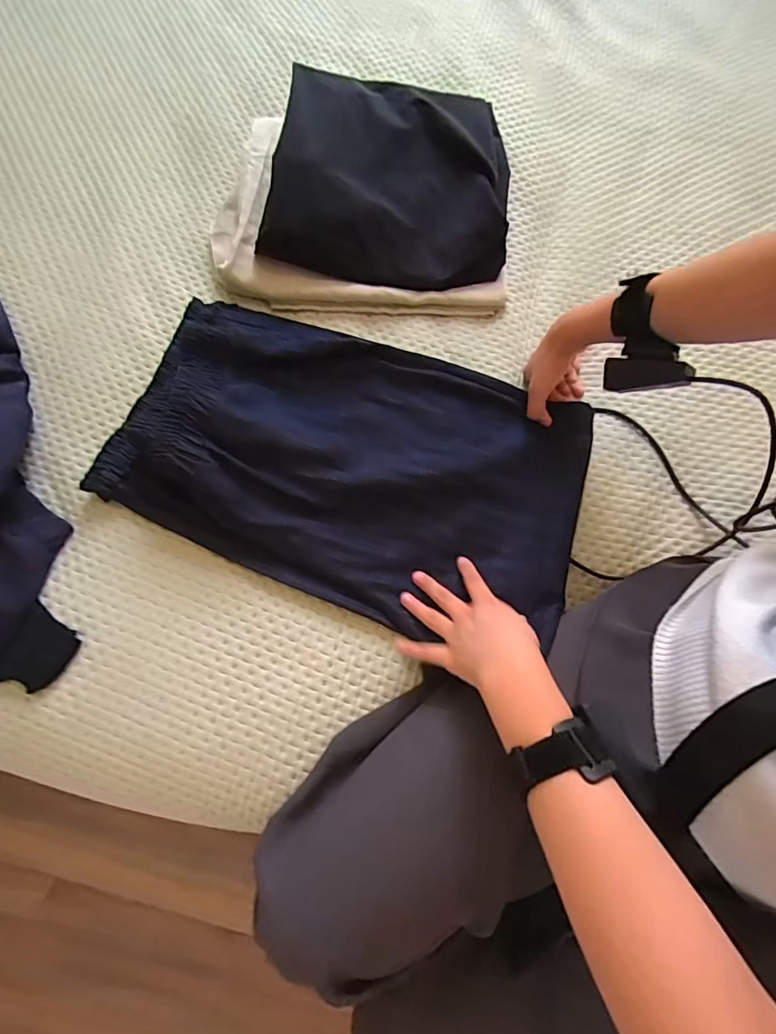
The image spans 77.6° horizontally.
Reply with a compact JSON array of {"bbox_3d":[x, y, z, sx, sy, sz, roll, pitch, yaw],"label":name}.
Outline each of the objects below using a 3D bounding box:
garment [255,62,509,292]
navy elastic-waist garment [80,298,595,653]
[{"bbox_3d":[0.005,-0.405,0.585,0.274,0.089,0.248,6,73,0],"label":"garment"},{"bbox_3d":[-0.034,-0.063,0.486,0.467,0.058,0.281,20,73,4],"label":"navy elastic-waist garment"}]

